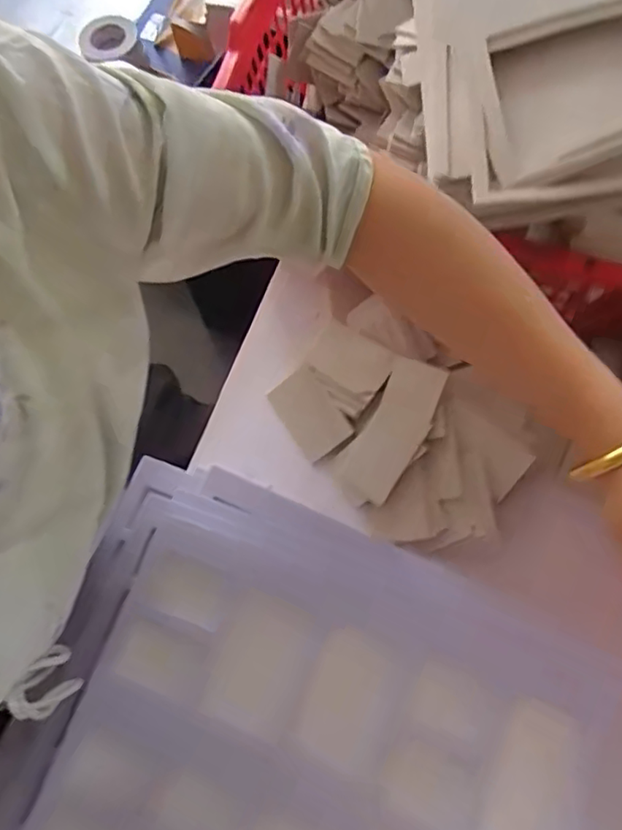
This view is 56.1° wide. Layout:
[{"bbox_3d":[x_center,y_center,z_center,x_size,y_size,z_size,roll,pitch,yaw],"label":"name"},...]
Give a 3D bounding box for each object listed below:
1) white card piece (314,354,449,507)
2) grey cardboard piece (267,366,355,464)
[{"bbox_3d":[0.072,0.012,0.550,0.071,0.006,0.136,34,100,27],"label":"white card piece"},{"bbox_3d":[-0.002,-0.001,0.586,0.053,0.004,0.089,-40,73,12],"label":"grey cardboard piece"}]

